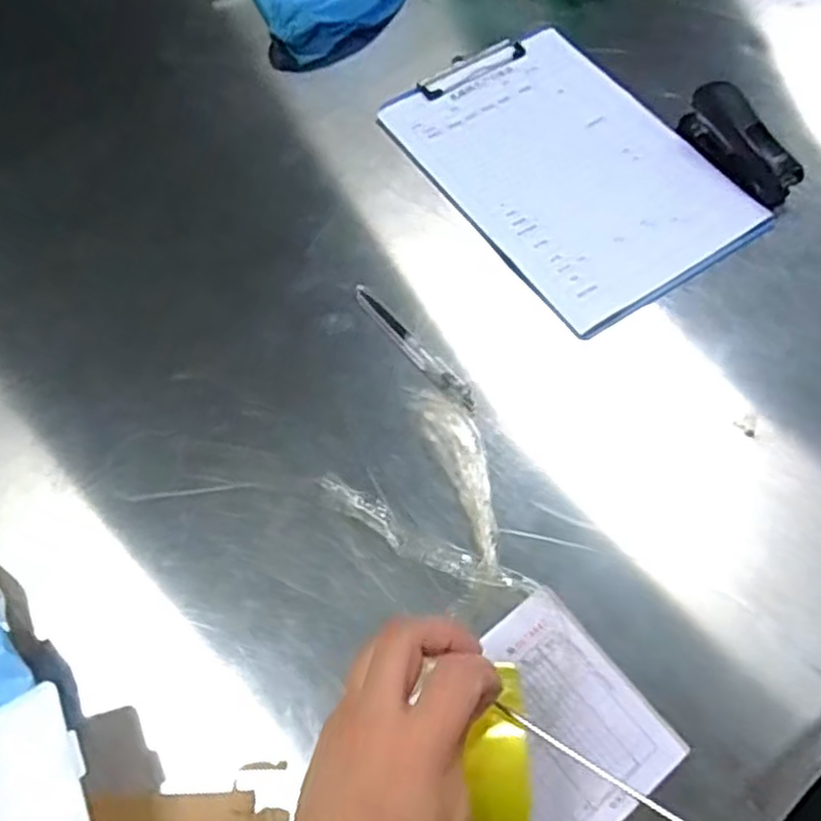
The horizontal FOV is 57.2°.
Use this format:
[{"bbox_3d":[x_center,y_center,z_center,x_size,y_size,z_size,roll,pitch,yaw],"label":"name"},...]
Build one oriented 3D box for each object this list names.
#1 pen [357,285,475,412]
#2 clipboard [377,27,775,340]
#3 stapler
[{"bbox_3d":[0.003,-0.051,0.590,0.018,0.009,0.142,-35,67,-15],"label":"pen"},{"bbox_3d":[0.135,-0.216,0.665,0.203,0.012,0.302,-32,67,-14],"label":"clipboard"},{"bbox_3d":[0.284,-0.229,0.645,0.038,0.045,0.120,-28,66,-12],"label":"stapler"}]

